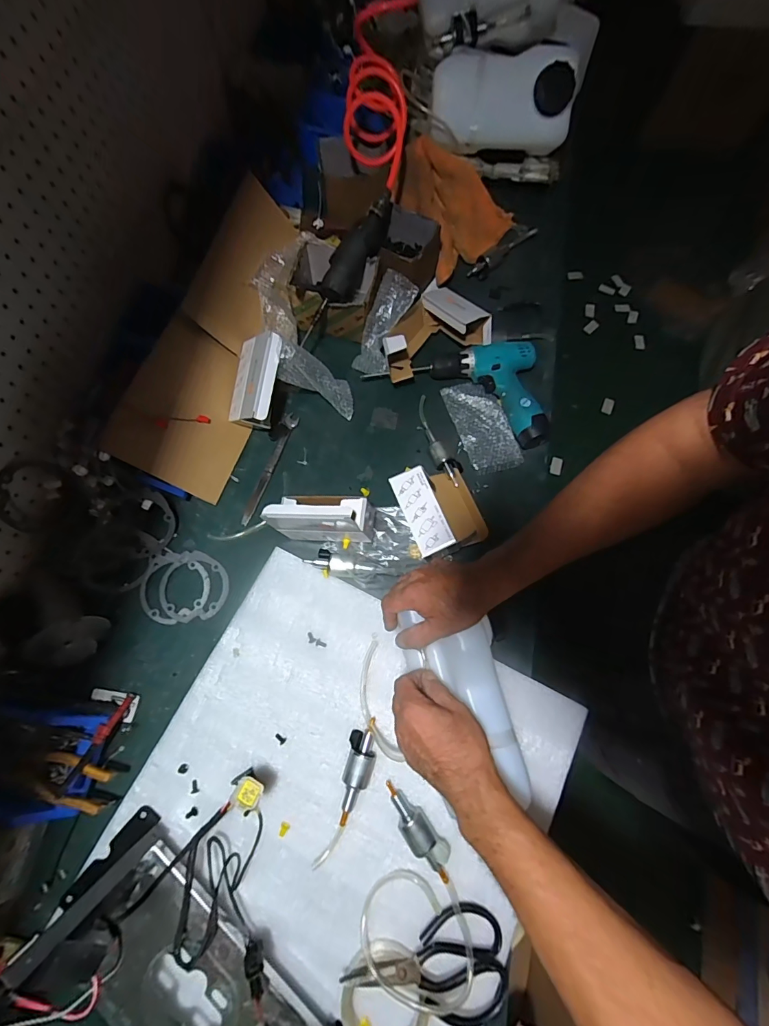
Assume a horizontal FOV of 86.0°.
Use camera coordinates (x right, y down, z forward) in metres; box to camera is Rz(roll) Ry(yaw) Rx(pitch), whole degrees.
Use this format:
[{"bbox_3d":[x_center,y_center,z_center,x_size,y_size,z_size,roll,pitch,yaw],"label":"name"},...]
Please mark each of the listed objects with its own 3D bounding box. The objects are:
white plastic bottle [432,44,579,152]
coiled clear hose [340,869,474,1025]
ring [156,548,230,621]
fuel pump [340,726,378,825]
[{"bbox_3d":[0.214,-0.745,0.751,0.257,0.126,0.086,0,72,-1],"label":"white plastic bottle"},{"bbox_3d":[0.028,0.522,0.468,0.133,0.024,0.168,17,73,4],"label":"coiled clear hose"},{"bbox_3d":[-0.285,0.113,0.619,0.100,0.004,0.101,0,72,-1],"label":"ring"},{"bbox_3d":[-0.034,0.335,0.537,0.036,0.034,0.119,11,72,2],"label":"fuel pump"}]

